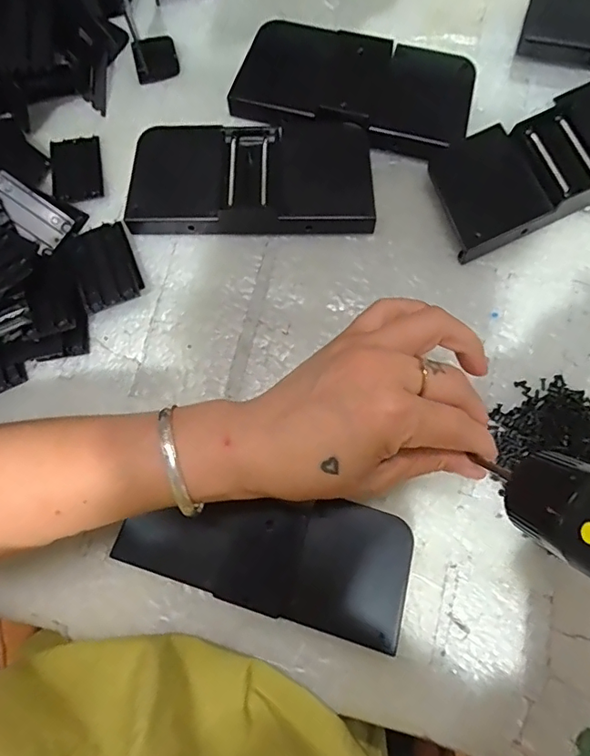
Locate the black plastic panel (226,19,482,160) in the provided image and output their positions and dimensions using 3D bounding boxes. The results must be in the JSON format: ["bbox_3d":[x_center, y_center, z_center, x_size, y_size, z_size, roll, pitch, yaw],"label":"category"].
[{"bbox_3d":[0.039,-0.201,0.351,0.160,0.019,0.078,15,77,3],"label":"black plastic panel"}]

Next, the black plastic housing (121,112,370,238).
[{"bbox_3d":[-0.030,-0.136,0.346,0.162,0.027,0.074,0,77,0],"label":"black plastic housing"}]

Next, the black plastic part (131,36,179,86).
[{"bbox_3d":[-0.106,-0.243,0.385,0.032,0.006,0.036,-15,77,-4],"label":"black plastic part"}]

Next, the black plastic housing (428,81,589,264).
[{"bbox_3d":[0.175,-0.146,0.336,0.166,0.028,0.073,-25,78,-6],"label":"black plastic housing"}]

